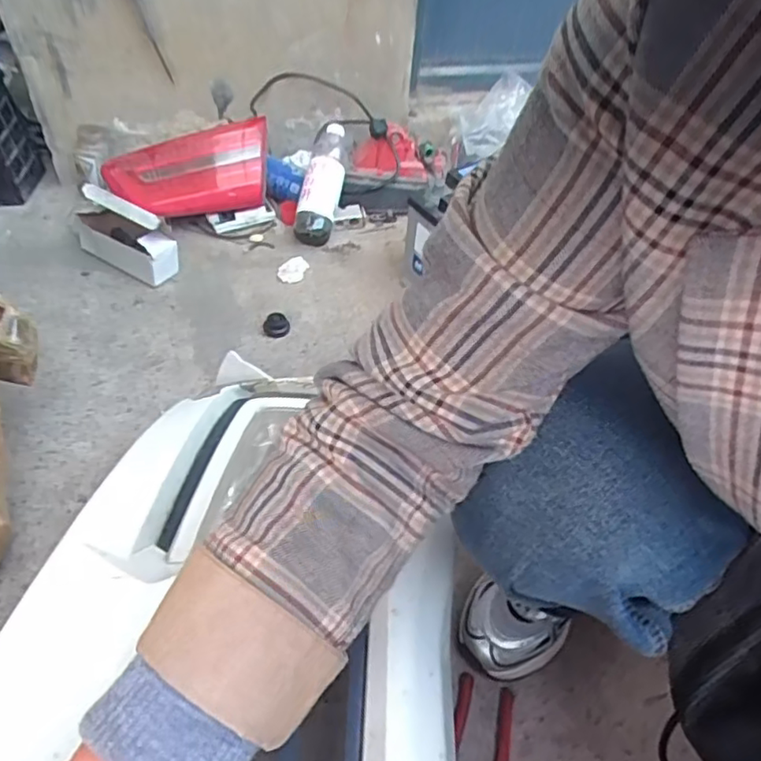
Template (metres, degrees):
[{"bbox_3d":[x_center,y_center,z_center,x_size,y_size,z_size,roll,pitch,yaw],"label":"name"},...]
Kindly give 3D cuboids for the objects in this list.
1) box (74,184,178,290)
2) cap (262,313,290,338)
[{"bbox_3d":[-0.395,-0.223,0.942,0.159,0.107,0.063,21,50,13],"label":"box"},{"bbox_3d":[-0.159,-0.088,0.927,0.036,0.020,0.042,-16,52,-18],"label":"cap"}]

